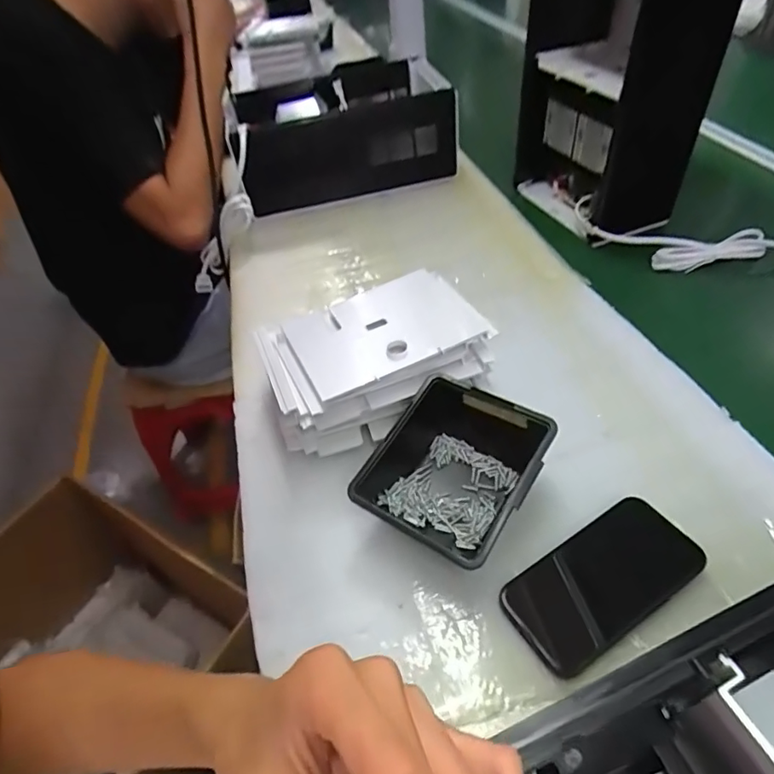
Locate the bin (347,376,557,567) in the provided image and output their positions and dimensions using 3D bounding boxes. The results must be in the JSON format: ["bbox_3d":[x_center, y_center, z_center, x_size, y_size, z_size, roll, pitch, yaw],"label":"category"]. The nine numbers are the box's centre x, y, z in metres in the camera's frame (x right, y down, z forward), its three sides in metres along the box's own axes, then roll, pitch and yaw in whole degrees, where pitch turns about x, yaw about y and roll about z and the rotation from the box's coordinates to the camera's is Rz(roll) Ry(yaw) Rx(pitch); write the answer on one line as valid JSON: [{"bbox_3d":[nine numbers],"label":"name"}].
[{"bbox_3d":[0.052,0.070,0.437,0.132,0.064,0.139,26,54,27],"label":"bin"}]

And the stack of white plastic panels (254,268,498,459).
[{"bbox_3d":[-0.011,-0.023,0.518,0.210,0.085,0.138,-18,47,-11],"label":"stack of white plastic panels"}]

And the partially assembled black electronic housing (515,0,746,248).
[{"bbox_3d":[0.291,-0.415,0.691,0.135,0.333,0.236,-18,47,-11],"label":"partially assembled black electronic housing"}]

